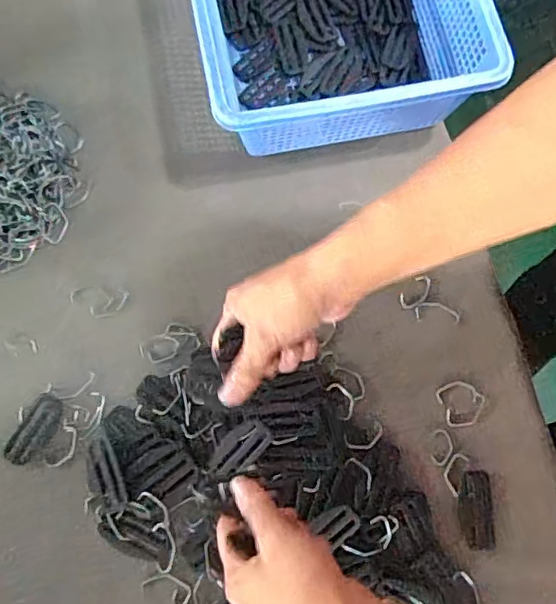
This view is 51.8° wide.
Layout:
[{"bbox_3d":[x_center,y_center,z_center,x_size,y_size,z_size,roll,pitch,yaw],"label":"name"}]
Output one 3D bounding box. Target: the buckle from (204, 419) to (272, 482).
[{"bbox_3d":[-0.031,0.116,0.444,0.056,0.006,0.027,-44,80,-11],"label":"buckle"}]

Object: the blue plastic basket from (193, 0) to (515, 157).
[{"bbox_3d":[0.039,-0.278,0.515,0.225,0.102,0.291,-10,76,-4],"label":"blue plastic basket"}]

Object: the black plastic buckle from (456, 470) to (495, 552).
[{"bbox_3d":[0.154,0.162,0.447,0.028,0.004,0.057,2,75,0],"label":"black plastic buckle"}]

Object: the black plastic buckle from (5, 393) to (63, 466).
[{"bbox_3d":[-0.194,0.103,0.457,0.027,0.004,0.059,30,77,7],"label":"black plastic buckle"}]

